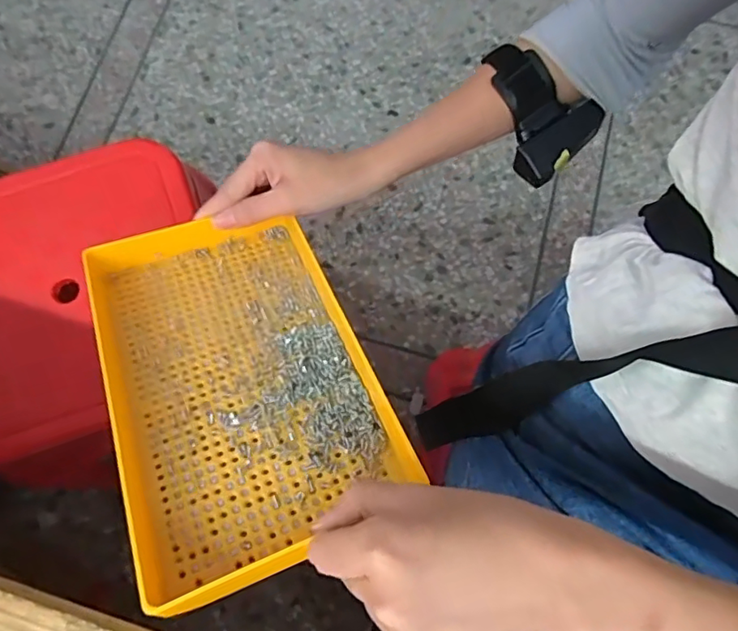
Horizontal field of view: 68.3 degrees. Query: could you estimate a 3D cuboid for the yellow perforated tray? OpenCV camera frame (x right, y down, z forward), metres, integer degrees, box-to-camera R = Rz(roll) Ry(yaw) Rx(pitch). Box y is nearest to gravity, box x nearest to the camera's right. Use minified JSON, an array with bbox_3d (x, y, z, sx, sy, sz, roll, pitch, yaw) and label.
[{"bbox_3d":[-0.084,0.032,0.342,0.157,0.024,0.238,-20,57,-13],"label":"yellow perforated tray"}]

